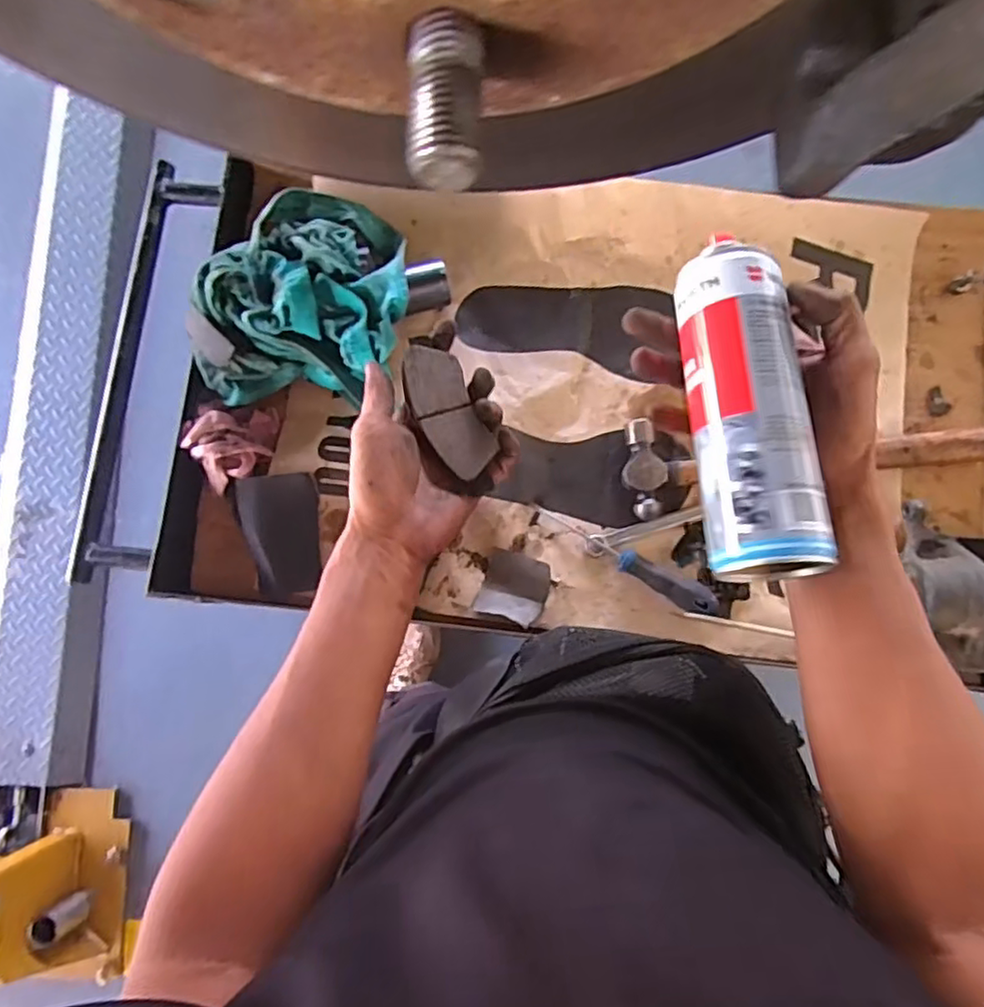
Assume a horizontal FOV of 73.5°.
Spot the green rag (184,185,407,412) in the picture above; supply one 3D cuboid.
[{"bbox_3d":[-0.174,-0.199,0.614,0.195,0.091,0.197,-2,83,1],"label":"green rag"}]

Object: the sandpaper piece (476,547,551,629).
[{"bbox_3d":[0.022,0.079,0.622,0.060,0.023,0.059,17,83,4],"label":"sandpaper piece"}]

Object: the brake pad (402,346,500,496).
[{"bbox_3d":[-0.035,-0.063,0.479,0.046,0.017,0.107,-18,78,-18],"label":"brake pad"}]

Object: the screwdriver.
[{"bbox_3d":[0.124,0.056,0.618,0.186,0.026,0.025,27,84,5],"label":"screwdriver"}]

